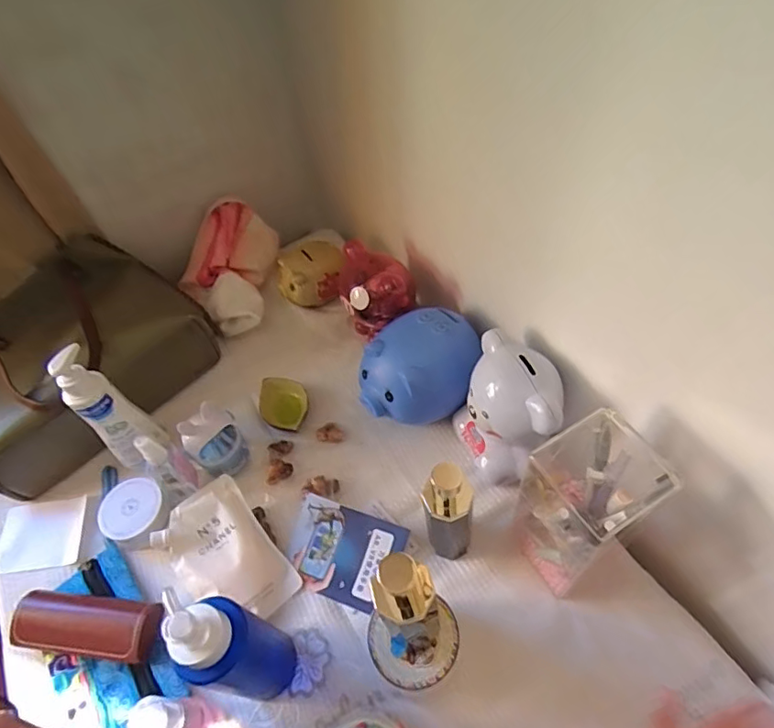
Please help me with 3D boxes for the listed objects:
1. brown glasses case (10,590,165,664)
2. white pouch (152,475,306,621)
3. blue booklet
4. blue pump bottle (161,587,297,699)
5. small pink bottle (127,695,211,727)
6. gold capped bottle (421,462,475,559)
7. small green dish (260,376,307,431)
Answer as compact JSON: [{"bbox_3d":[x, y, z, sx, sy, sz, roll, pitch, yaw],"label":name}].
[{"bbox_3d":[-0.324,0.285,0.570,0.170,0.035,0.055,3,54,9],"label":"brown glasses case"},{"bbox_3d":[-0.184,0.219,0.596,0.104,0.046,0.158,-36,57,-18],"label":"white pouch"},{"bbox_3d":[-0.051,0.216,0.600,0.126,0.010,0.095,15,69,17],"label":"blue booklet"},{"bbox_3d":[-0.136,0.252,0.465,0.060,0.201,0.066,-13,53,-2],"label":"blue pump bottle"},{"bbox_3d":[-0.195,0.324,0.478,0.036,0.106,0.036,-4,54,5],"label":"small pink bottle"},{"bbox_3d":[0.063,0.151,0.537,0.048,0.176,0.045,0,54,8],"label":"gold capped bottle"},{"bbox_3d":[-0.142,0.057,0.729,0.064,0.030,0.090,-25,55,-10],"label":"small green dish"}]

